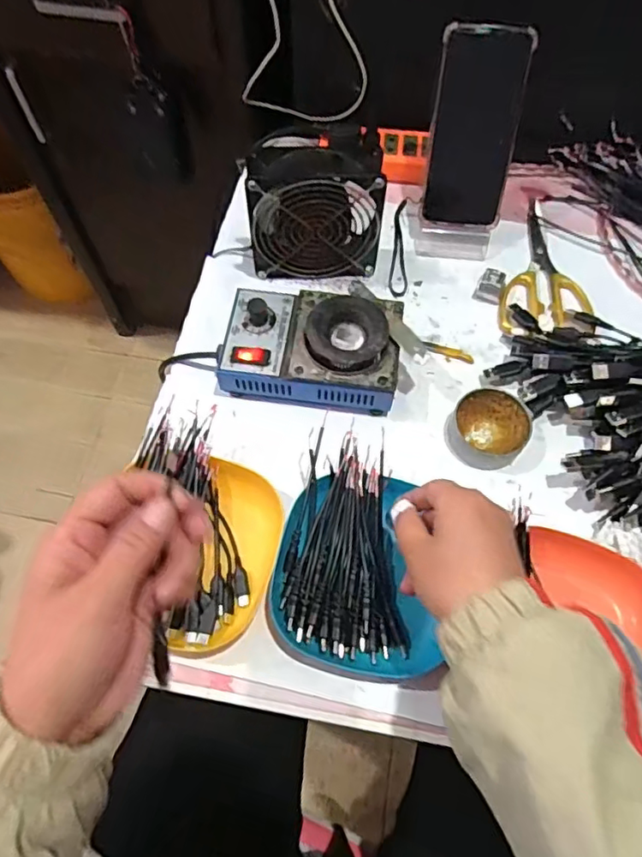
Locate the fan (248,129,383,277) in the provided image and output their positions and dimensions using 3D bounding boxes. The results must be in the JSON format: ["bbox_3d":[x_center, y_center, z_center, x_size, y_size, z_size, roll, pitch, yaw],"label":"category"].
[{"bbox_3d":[-0.004,-0.199,0.538,0.117,0.113,0.056,2,65,1],"label":"fan"}]

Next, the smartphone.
[{"bbox_3d":[0.143,-0.275,0.542,0.077,0.167,0.007,6,32,2],"label":"smartphone"}]

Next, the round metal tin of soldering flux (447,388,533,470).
[{"bbox_3d":[0.142,0.001,0.495,0.062,0.023,0.063,0,65,0],"label":"round metal tin of soldering flux"}]

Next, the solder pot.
[{"bbox_3d":[-0.006,-0.075,0.504,0.153,0.052,0.108,8,65,3],"label":"solder pot"}]

